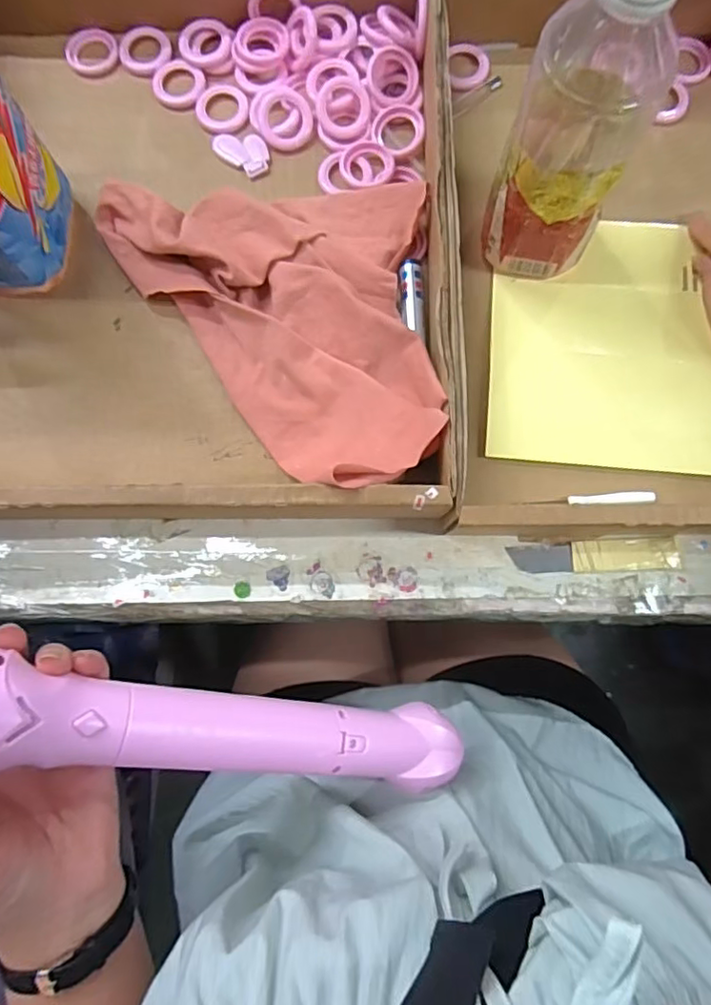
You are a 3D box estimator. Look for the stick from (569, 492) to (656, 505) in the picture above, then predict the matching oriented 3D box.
[{"bbox_3d":[0.161,-0.003,0.375,0.051,0.005,0.007,-2,82,1],"label":"stick"}]

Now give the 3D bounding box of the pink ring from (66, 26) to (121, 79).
[{"bbox_3d":[-0.193,-0.329,0.437,0.037,0.006,0.035,0,82,1],"label":"pink ring"}]

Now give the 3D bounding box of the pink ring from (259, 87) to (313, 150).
[{"bbox_3d":[-0.050,-0.272,0.420,0.037,0.006,0.045,-22,83,-2],"label":"pink ring"}]

